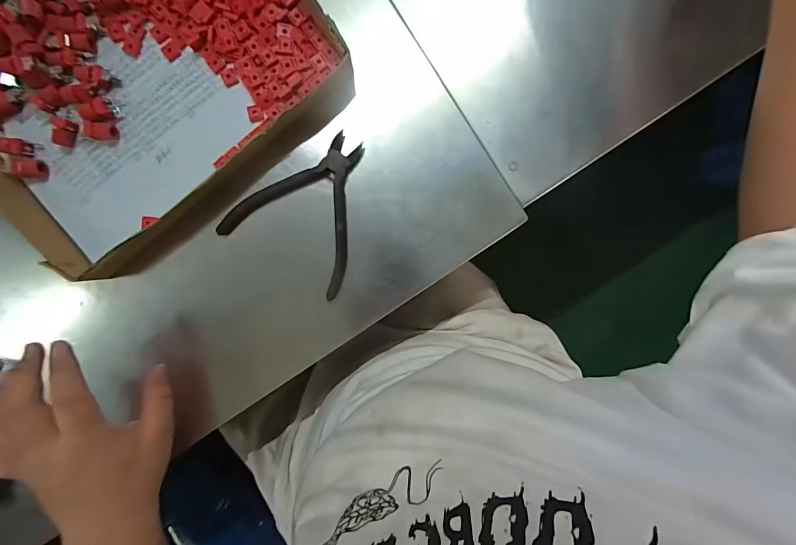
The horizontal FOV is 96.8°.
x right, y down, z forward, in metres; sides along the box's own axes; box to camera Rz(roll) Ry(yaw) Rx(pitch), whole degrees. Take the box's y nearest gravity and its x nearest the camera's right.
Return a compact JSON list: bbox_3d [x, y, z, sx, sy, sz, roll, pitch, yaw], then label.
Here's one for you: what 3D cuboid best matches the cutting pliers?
[{"bbox_3d":[-0.074,-0.062,0.328,0.117,0.018,0.135,35,92,-2],"label":"cutting pliers"}]

